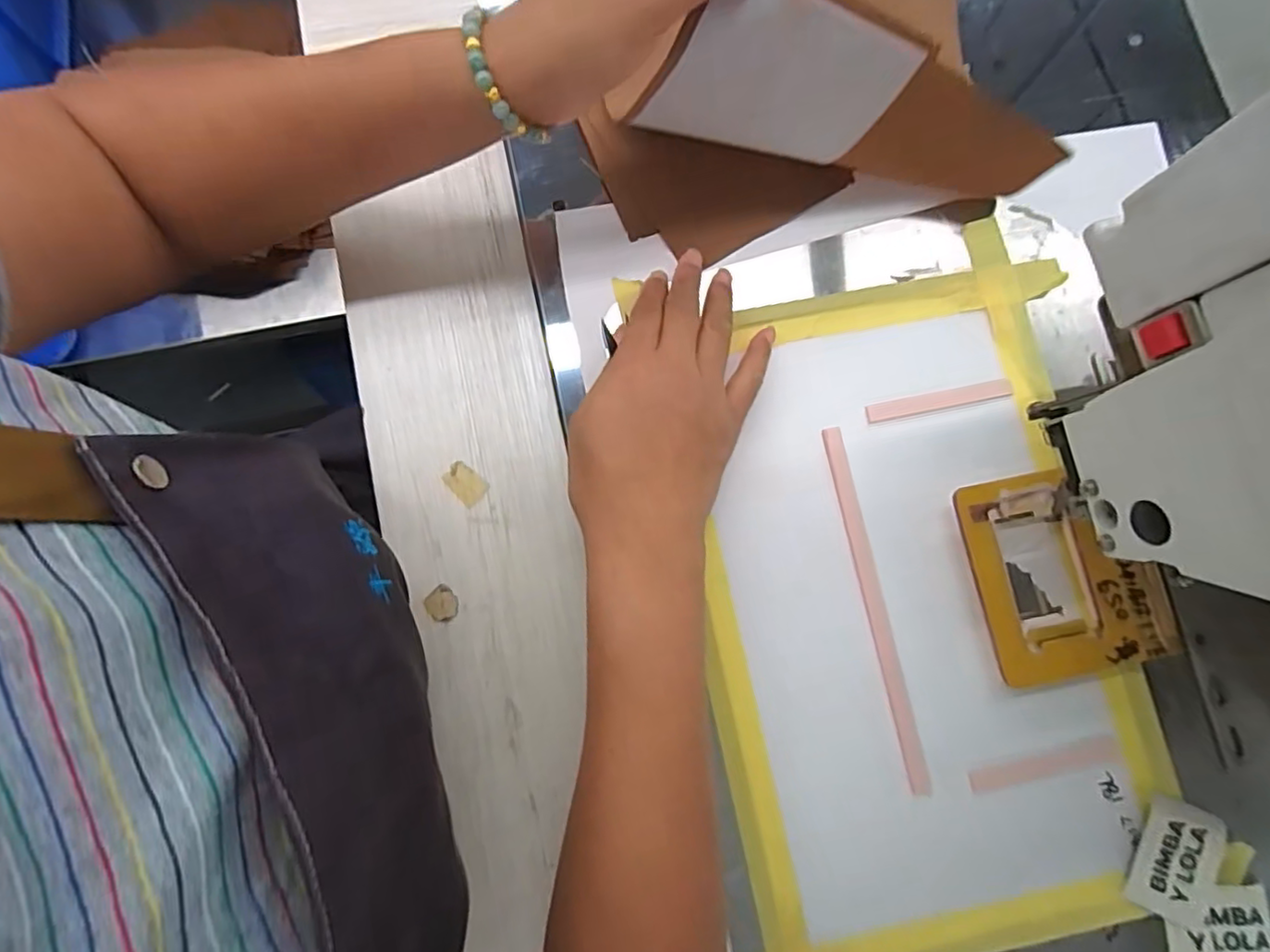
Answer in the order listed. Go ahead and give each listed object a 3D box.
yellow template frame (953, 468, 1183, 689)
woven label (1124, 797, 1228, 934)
[{"bbox_3d":[0.226,0.050,0.328,0.088,0.008,0.106,-13,82,1],"label":"yellow template frame"},{"bbox_3d":[0.281,0.201,0.321,0.042,0.004,0.056,26,81,5],"label":"woven label"}]

